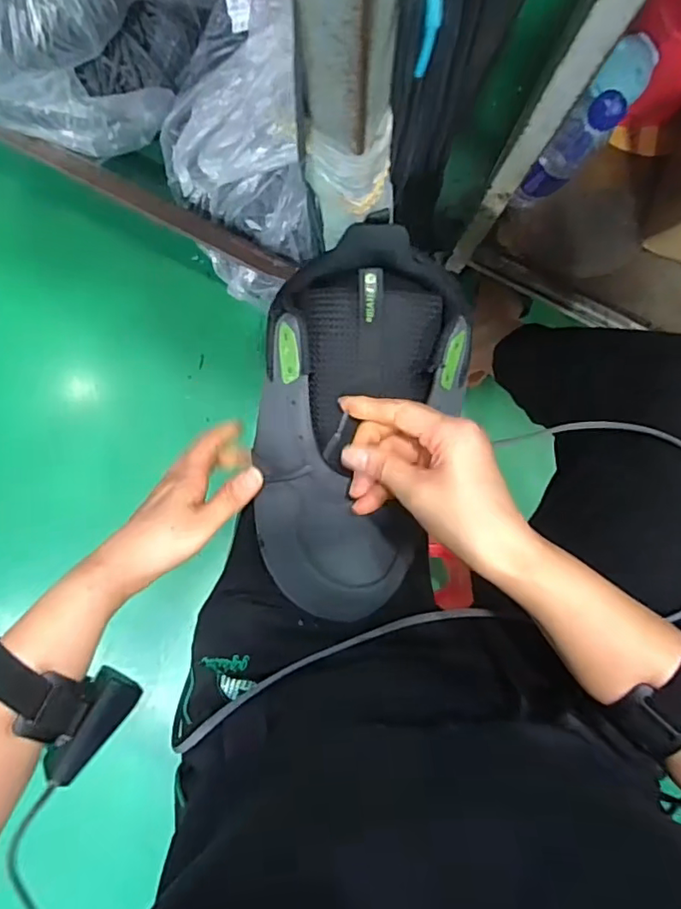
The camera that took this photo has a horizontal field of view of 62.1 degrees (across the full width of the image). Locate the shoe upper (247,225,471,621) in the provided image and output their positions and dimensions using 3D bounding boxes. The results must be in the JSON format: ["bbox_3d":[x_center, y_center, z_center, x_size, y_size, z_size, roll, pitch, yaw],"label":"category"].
[{"bbox_3d":[0.010,-0.019,0.406,0.137,0.061,0.269,10,97,2],"label":"shoe upper"}]

